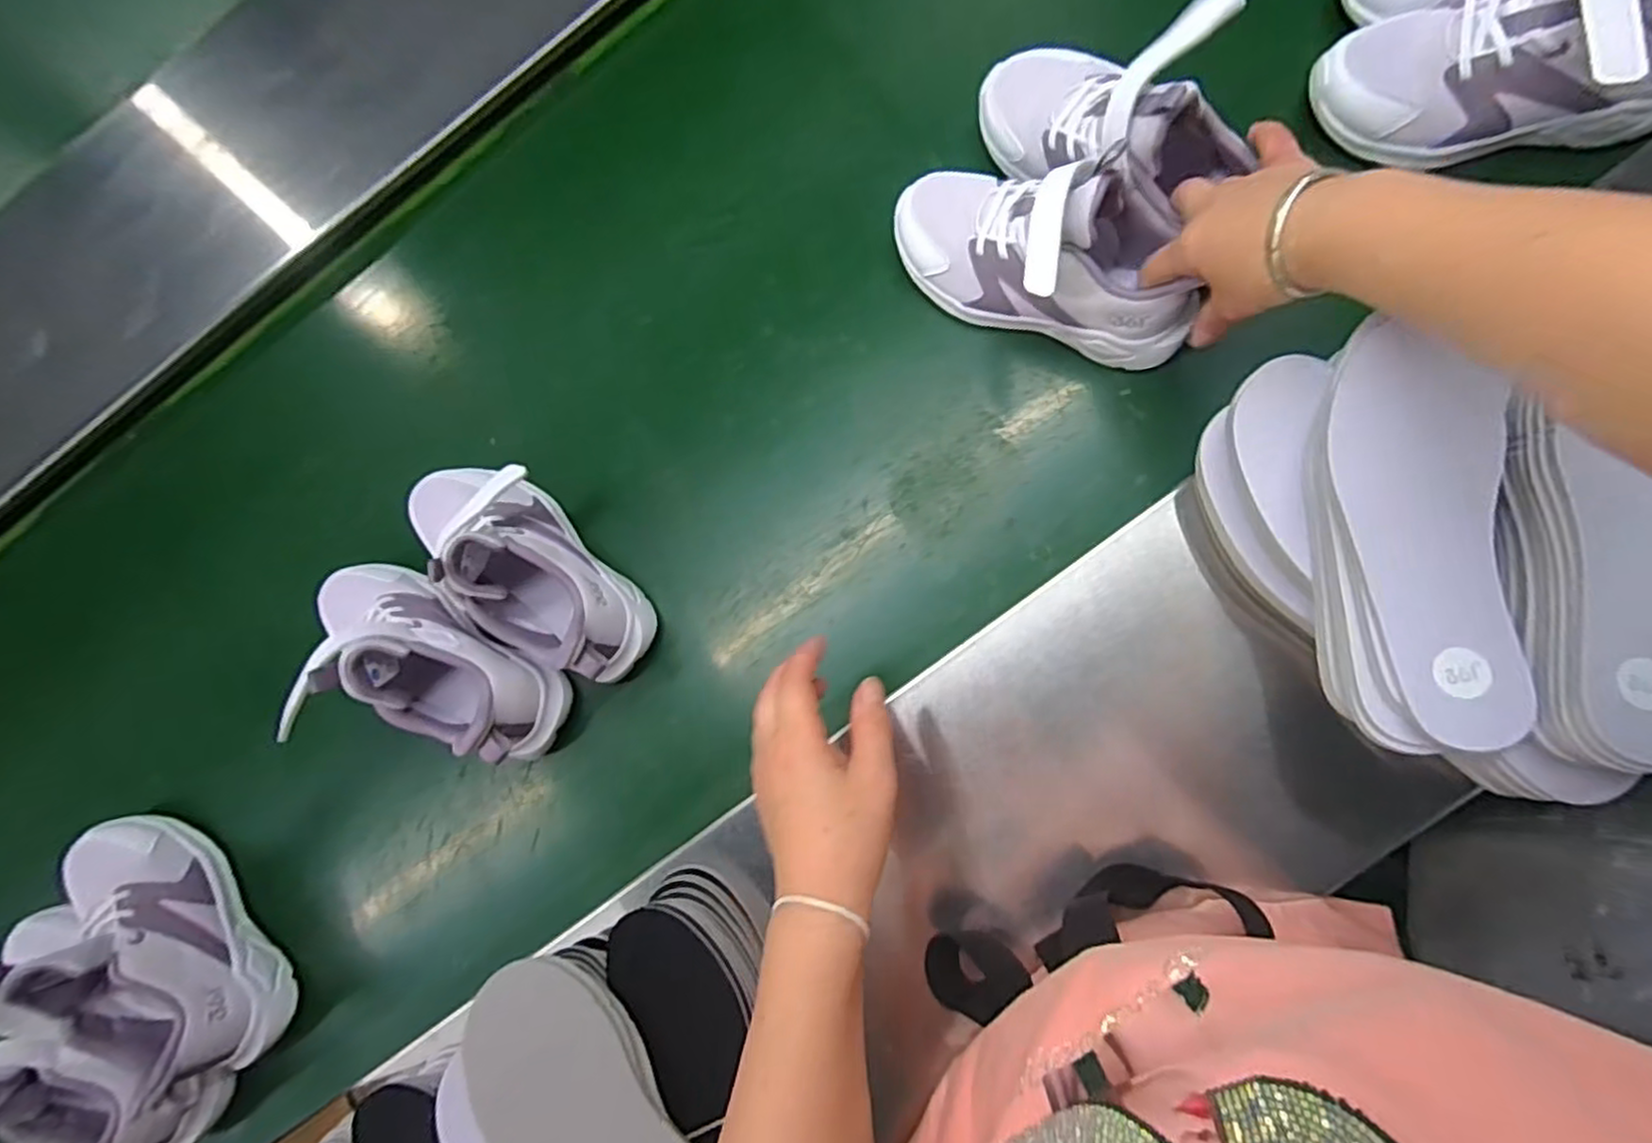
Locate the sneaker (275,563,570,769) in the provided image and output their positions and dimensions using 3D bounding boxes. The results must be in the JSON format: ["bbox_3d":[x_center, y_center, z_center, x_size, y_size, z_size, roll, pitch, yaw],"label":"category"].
[{"bbox_3d":[-0.286,0.068,0.484,0.193,0.114,0.086,32,89,9],"label":"sneaker"}]

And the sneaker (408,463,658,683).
[{"bbox_3d":[-0.210,-0.012,0.483,0.201,0.110,0.084,39,90,9],"label":"sneaker"}]

